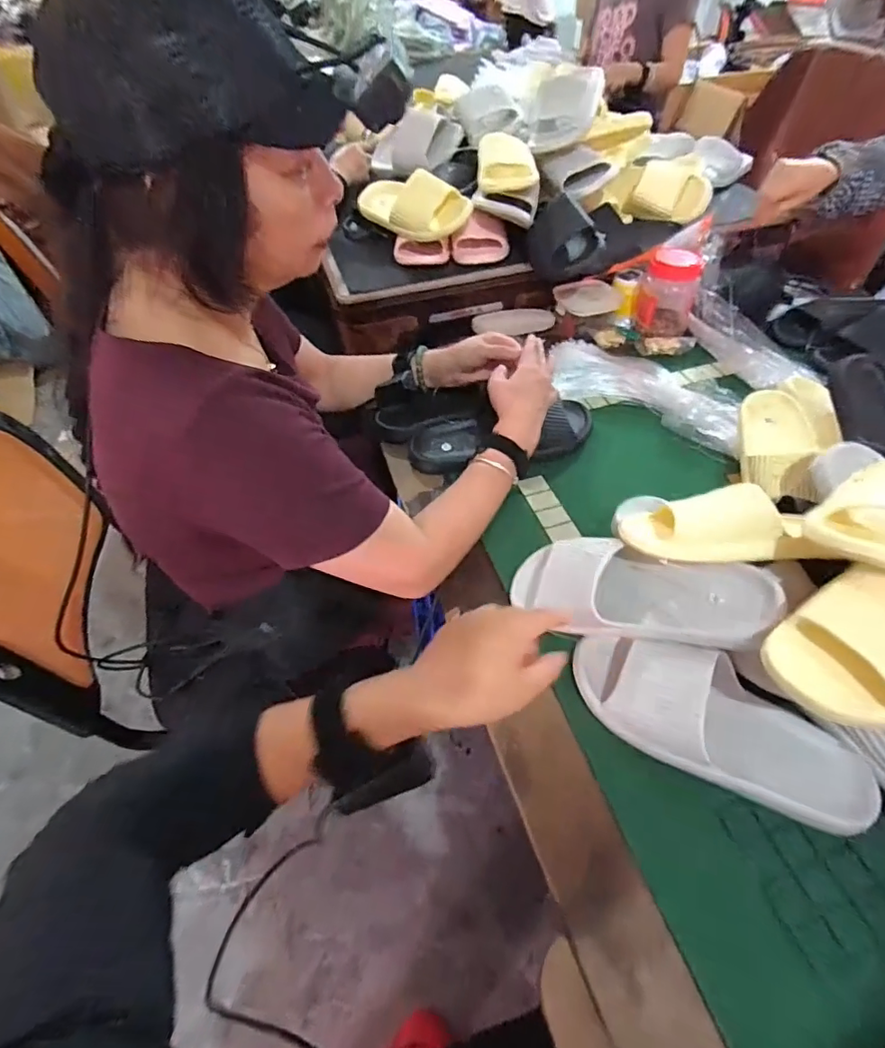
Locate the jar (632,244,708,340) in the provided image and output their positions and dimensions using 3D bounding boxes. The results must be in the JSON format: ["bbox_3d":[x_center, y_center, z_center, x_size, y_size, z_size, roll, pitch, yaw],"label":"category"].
[{"bbox_3d":[0.399,-0.408,0.917,0.092,0.126,0.092,12,53,13],"label":"jar"}]

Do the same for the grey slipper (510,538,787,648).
[{"bbox_3d":[0.184,0.063,0.509,0.245,0.059,0.091,6,50,29],"label":"grey slipper"}]

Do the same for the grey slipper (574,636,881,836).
[{"bbox_3d":[0.248,0.178,0.471,0.257,0.056,0.102,18,55,17],"label":"grey slipper"}]

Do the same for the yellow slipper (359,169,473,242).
[{"bbox_3d":[-0.065,-0.566,0.916,0.223,0.079,0.072,21,56,19],"label":"yellow slipper"}]

